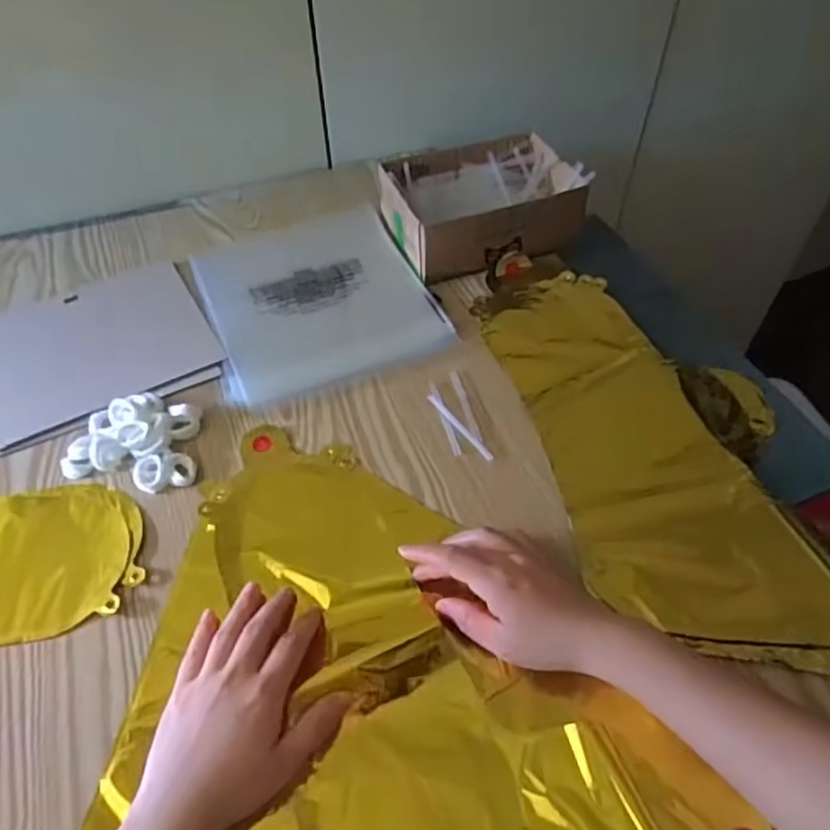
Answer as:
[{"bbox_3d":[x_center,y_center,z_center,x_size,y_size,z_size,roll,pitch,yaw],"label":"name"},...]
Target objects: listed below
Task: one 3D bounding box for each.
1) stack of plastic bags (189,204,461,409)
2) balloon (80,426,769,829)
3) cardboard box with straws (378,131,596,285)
[{"bbox_3d":[-0.100,-0.122,0.642,0.203,0.010,0.228,-18,53,-13],"label":"stack of plastic bags"},{"bbox_3d":[-0.046,0.199,0.390,0.298,0.020,0.418,-36,59,-25],"label":"balloon"},{"bbox_3d":[0.070,-0.226,0.696,0.189,0.065,0.147,-16,53,-12],"label":"cardboard box with straws"}]

